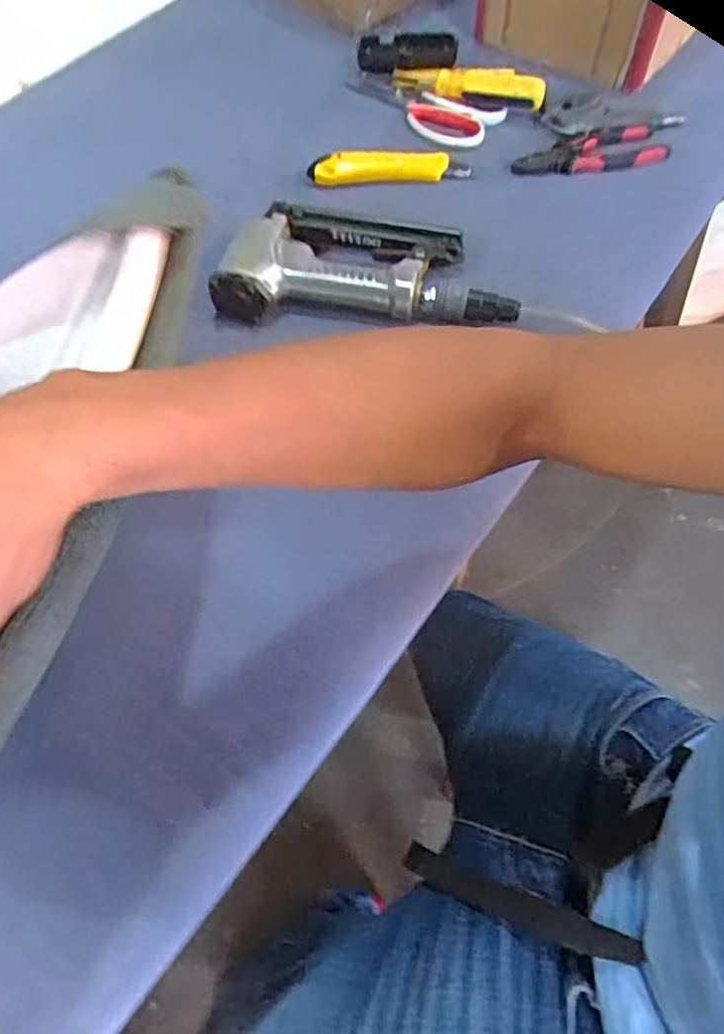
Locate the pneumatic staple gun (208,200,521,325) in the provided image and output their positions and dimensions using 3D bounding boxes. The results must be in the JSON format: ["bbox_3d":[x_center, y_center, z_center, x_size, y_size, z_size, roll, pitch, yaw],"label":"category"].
[{"bbox_3d":[0.002,-0.223,0.557,0.248,0.043,0.125,1,60,4],"label":"pneumatic staple gun"}]

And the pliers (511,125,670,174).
[{"bbox_3d":[0.218,-0.344,0.617,0.151,0.018,0.051,-10,60,-3],"label":"pliers"}]

